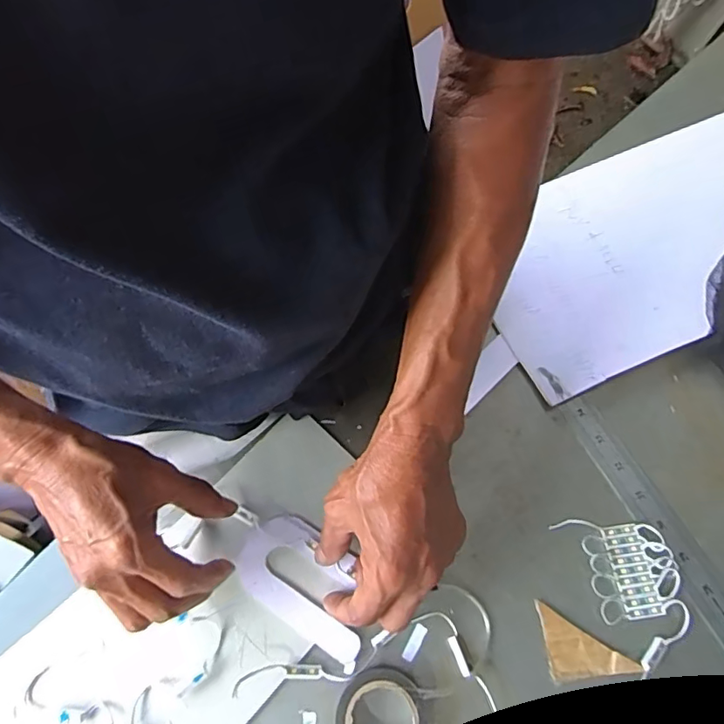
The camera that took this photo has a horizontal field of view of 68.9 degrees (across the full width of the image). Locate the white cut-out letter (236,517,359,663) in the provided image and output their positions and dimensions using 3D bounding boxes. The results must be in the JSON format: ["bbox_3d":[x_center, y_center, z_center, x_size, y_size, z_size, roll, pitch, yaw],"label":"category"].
[{"bbox_3d":[-0.041,0.162,0.388,0.107,0.013,0.061,33,78,11],"label":"white cut-out letter"}]

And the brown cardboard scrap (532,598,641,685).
[{"bbox_3d":[0.158,0.196,0.375,0.058,0.004,0.050,-8,67,0],"label":"brown cardboard scrap"}]

